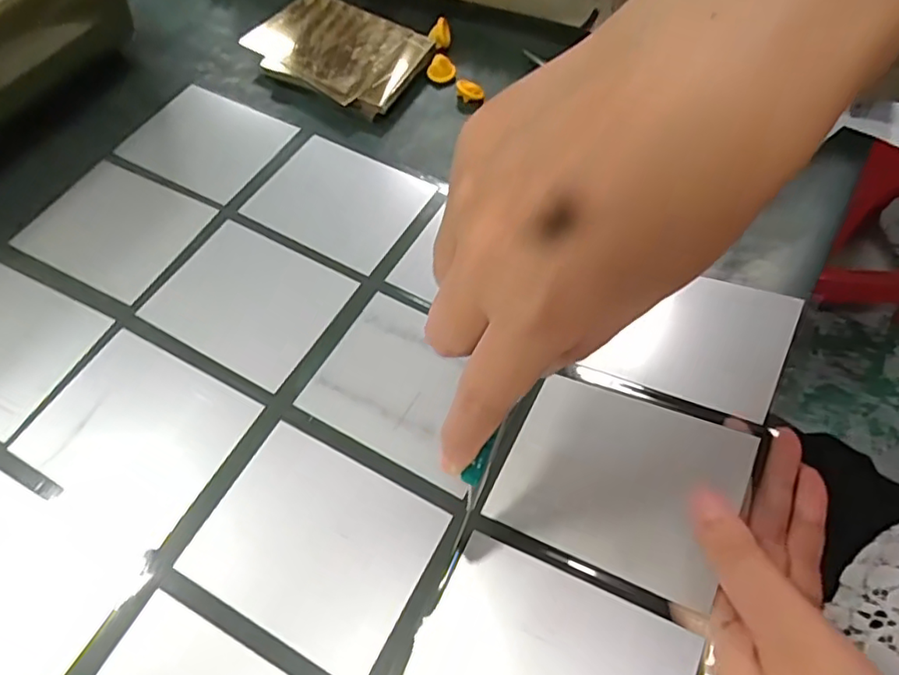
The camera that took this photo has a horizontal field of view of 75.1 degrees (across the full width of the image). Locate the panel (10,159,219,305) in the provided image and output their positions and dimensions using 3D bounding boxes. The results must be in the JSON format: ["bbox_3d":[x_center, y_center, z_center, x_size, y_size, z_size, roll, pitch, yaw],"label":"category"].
[{"bbox_3d":[-0.208,-0.069,0.366,0.098,0.004,0.082,24,63,14],"label":"panel"}]

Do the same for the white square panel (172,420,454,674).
[{"bbox_3d":[-0.062,0.093,0.269,0.100,0.005,0.080,25,63,15],"label":"white square panel"}]

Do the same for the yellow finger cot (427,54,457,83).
[{"bbox_3d":[-0.006,-0.194,0.419,0.019,0.014,0.016,-1,60,0],"label":"yellow finger cot"}]

